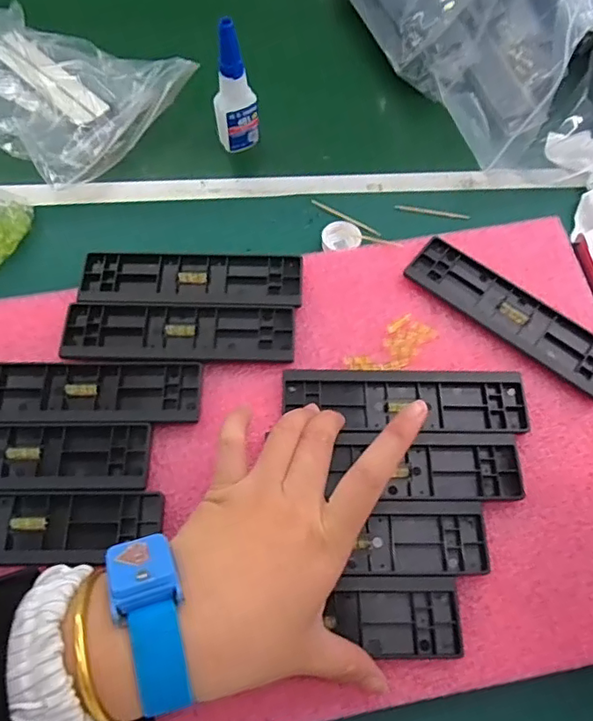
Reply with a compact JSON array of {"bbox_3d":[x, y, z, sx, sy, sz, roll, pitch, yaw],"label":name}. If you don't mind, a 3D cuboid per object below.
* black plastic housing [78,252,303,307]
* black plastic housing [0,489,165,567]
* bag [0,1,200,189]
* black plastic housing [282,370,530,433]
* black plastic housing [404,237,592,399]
[{"bbox_3d":[-0.075,-0.059,0.394,0.156,0.005,0.043,2,67,1],"label":"black plastic housing"},{"bbox_3d":[-0.161,0.099,0.321,0.159,0.009,0.042,0,67,0],"label":"black plastic housing"},{"bbox_3d":[-0.226,-0.253,0.487,0.209,0.039,0.160,29,70,10],"label":"bag"},{"bbox_3d":[0.071,0.025,0.358,0.157,0.005,0.043,3,67,0],"label":"black plastic housing"},{"bbox_3d":[0.155,-0.032,0.388,0.160,0.007,0.042,36,72,14],"label":"black plastic housing"}]

